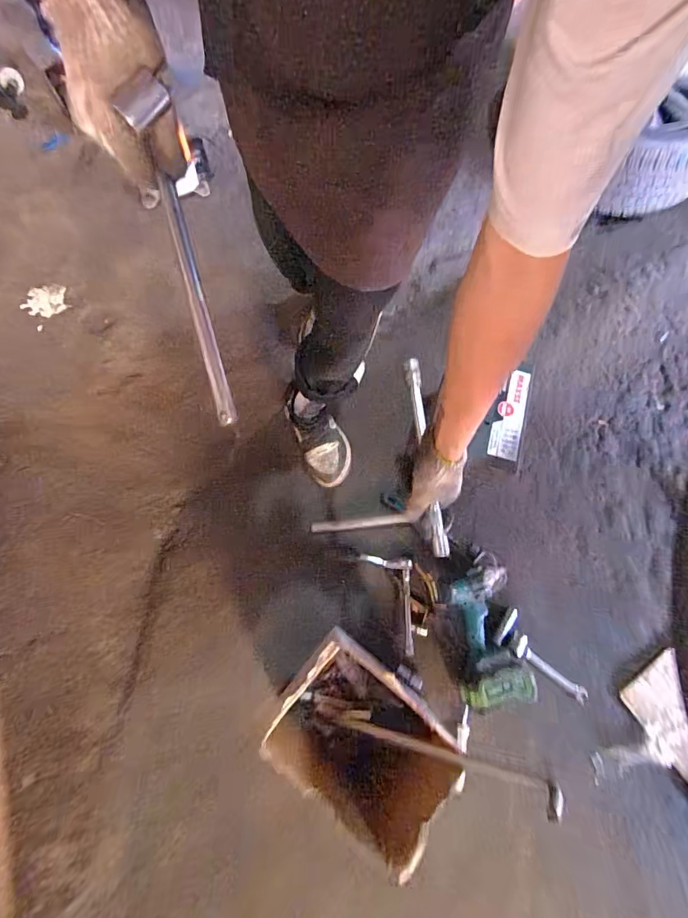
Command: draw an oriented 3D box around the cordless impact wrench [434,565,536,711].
[{"bbox_3d":[0.296,0.364,0.884,0.152,0.077,0.251,-11,72,-3],"label":"cordless impact wrench"}]

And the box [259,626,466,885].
[{"bbox_3d":[0.033,0.467,0.748,0.269,0.257,0.195,36,75,11],"label":"box"}]

